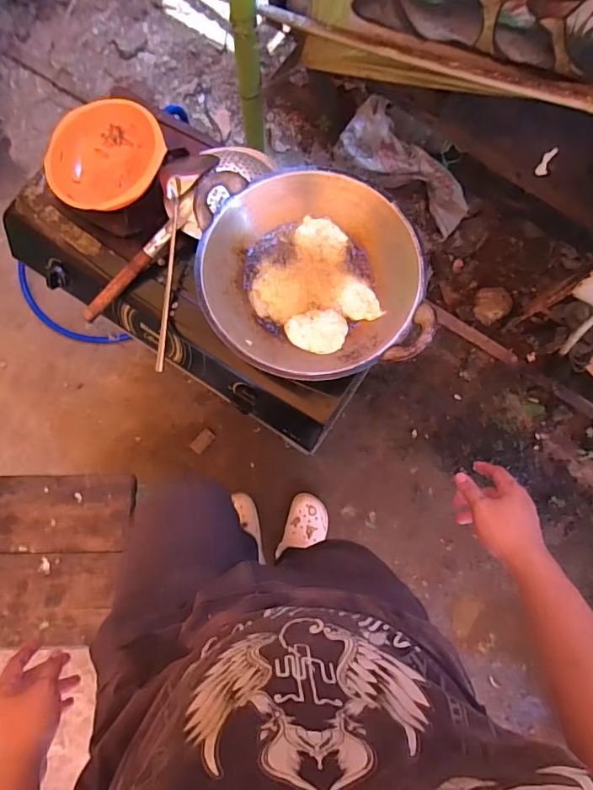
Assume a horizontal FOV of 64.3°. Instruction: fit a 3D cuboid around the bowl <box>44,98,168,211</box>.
[{"bbox_3d":[-0.320,-0.401,0.788,0.192,0.086,0.180,-25,82,-3],"label":"bowl"}]

